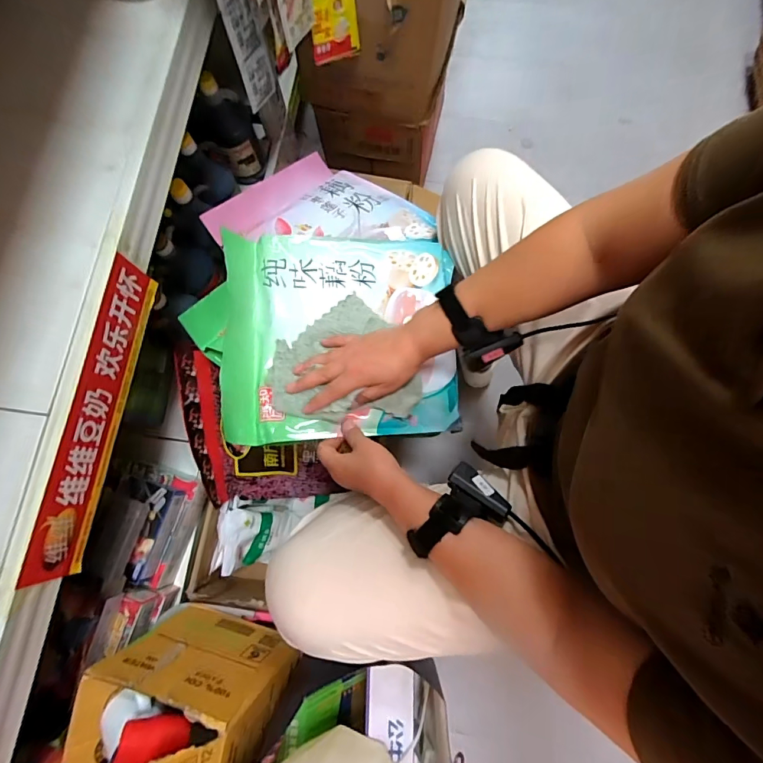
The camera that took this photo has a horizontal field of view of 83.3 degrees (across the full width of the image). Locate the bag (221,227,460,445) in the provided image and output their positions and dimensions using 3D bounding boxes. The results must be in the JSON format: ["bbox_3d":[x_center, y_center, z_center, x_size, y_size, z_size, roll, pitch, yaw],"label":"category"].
[{"bbox_3d":[-0.055,-0.065,0.568,0.302,0.068,0.277,-3,77,1],"label":"bag"}]

